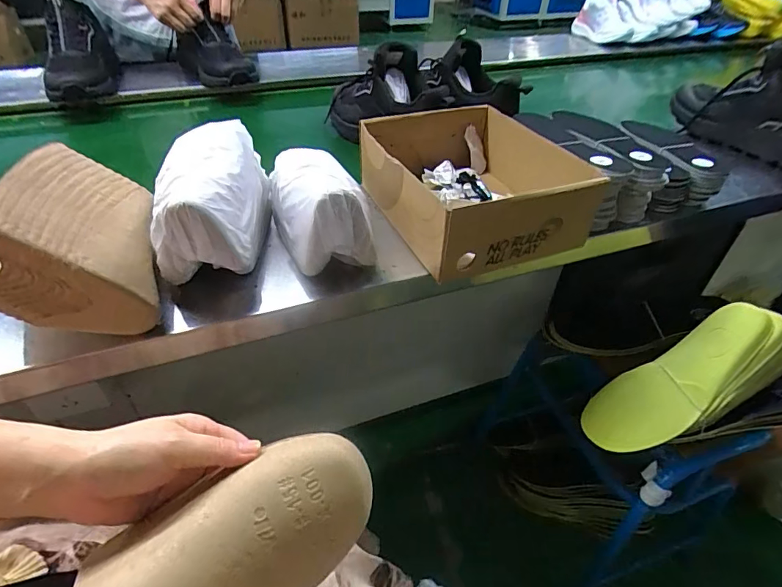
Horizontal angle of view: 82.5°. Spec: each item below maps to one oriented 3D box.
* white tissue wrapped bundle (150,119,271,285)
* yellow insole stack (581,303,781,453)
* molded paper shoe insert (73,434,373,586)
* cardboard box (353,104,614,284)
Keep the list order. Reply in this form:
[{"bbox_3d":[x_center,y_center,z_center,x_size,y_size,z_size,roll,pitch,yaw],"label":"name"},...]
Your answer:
[{"bbox_3d":[-0.207,-0.101,0.510,0.113,0.118,0.200,-8,43,-11],"label":"white tissue wrapped bundle"},{"bbox_3d":[0.417,0.120,0.631,0.316,0.067,0.110,-29,47,-4],"label":"yellow insole stack"},{"bbox_3d":[-0.099,0.159,0.289,0.183,0.041,0.085,-23,47,-28],"label":"molded paper shoe insert"},{"bbox_3d":[0.104,-0.154,0.610,0.234,0.095,0.288,-15,44,-18],"label":"cardboard box"}]

